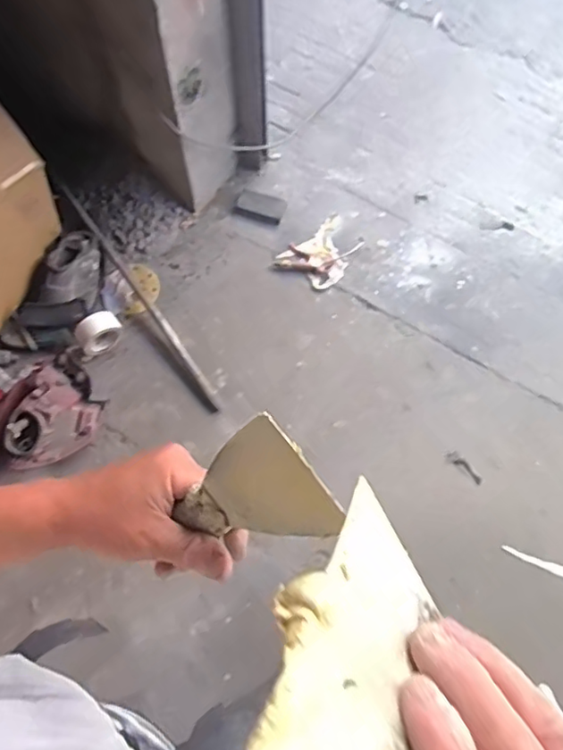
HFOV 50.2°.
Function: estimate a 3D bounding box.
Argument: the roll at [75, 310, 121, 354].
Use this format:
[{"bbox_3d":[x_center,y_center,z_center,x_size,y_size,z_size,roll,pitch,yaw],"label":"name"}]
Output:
[{"bbox_3d":[-0.436,-0.103,1.434,0.107,0.092,0.049,-36,73,-15],"label":"roll"}]

